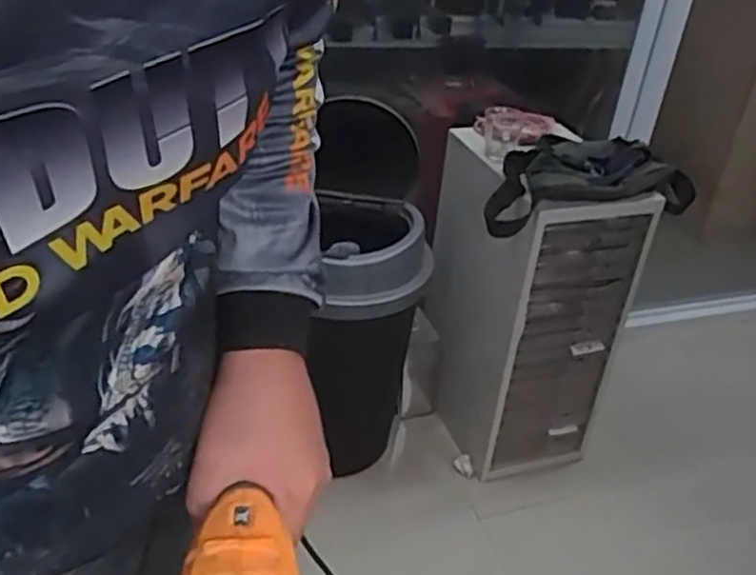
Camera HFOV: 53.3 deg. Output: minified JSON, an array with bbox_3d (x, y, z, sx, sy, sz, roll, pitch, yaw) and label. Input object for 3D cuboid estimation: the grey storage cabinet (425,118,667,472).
[{"bbox_3d":[0.322,0.037,1.736,0.311,0.700,0.384,-7,34,-22],"label":"grey storage cabinet"}]

